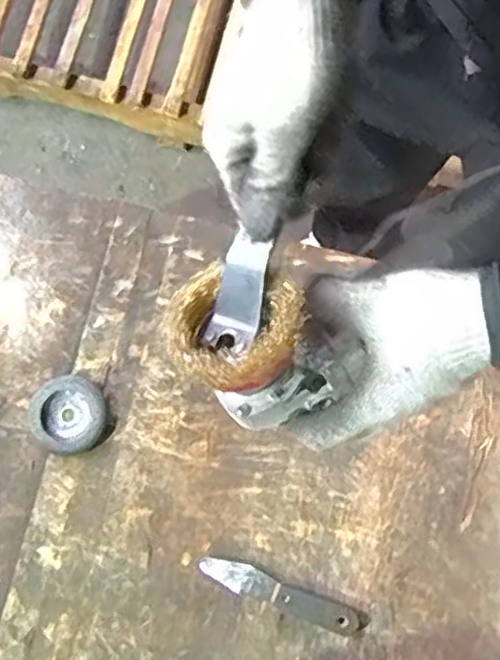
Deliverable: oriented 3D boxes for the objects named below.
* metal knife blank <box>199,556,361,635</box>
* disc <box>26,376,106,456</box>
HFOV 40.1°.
[{"bbox_3d":[0.032,0.289,0.753,0.179,0.006,0.031,19,80,5],"label":"metal knife blank"},{"bbox_3d":[-0.210,0.097,0.789,0.086,0.018,0.087,0,79,1],"label":"disc"}]

